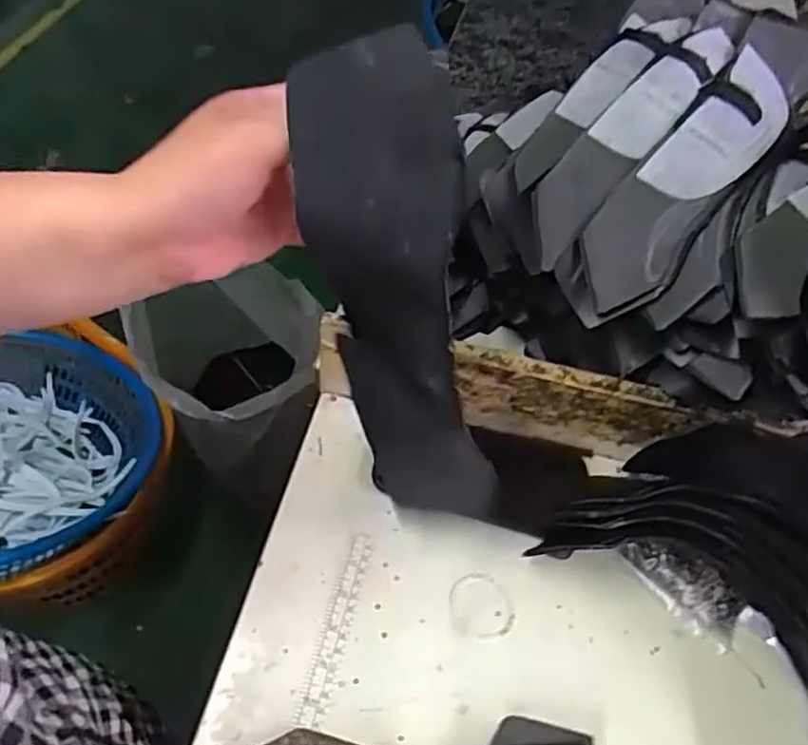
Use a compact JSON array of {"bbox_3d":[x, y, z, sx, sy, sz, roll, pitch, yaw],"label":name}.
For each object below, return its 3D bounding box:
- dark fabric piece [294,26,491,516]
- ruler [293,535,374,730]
[{"bbox_3d":[-0.001,-0.013,0.391,0.084,0.334,0.032,20,52,25],"label":"dark fabric piece"},{"bbox_3d":[-0.047,0.179,0.489,0.021,0.004,0.136,15,52,5],"label":"ruler"}]

